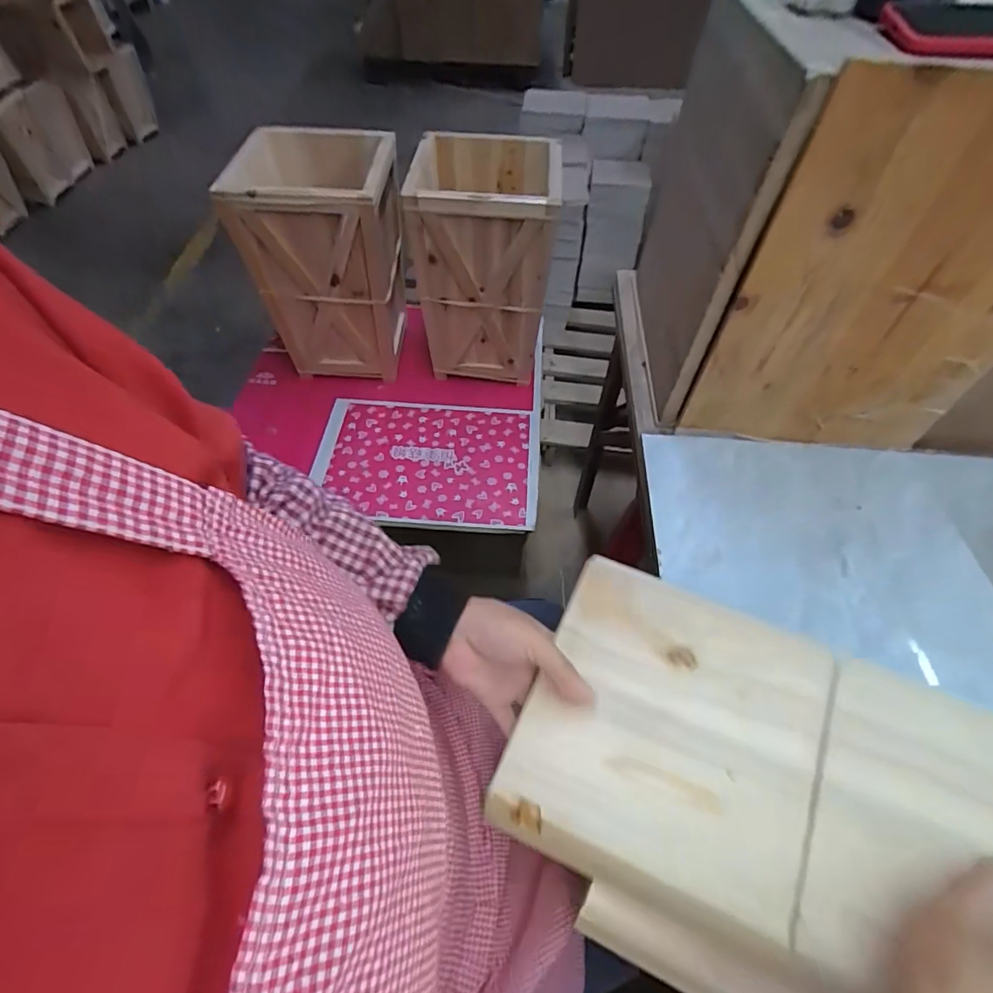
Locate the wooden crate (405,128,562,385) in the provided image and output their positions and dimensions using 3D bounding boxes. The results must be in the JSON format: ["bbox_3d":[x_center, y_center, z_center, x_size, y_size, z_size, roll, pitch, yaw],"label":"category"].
[{"bbox_3d":[-0.018,-0.439,0.989,0.252,0.392,0.266,5,54,2],"label":"wooden crate"}]

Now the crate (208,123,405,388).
[{"bbox_3d":[-0.309,-0.437,0.974,0.260,0.384,0.253,2,54,0],"label":"crate"}]

